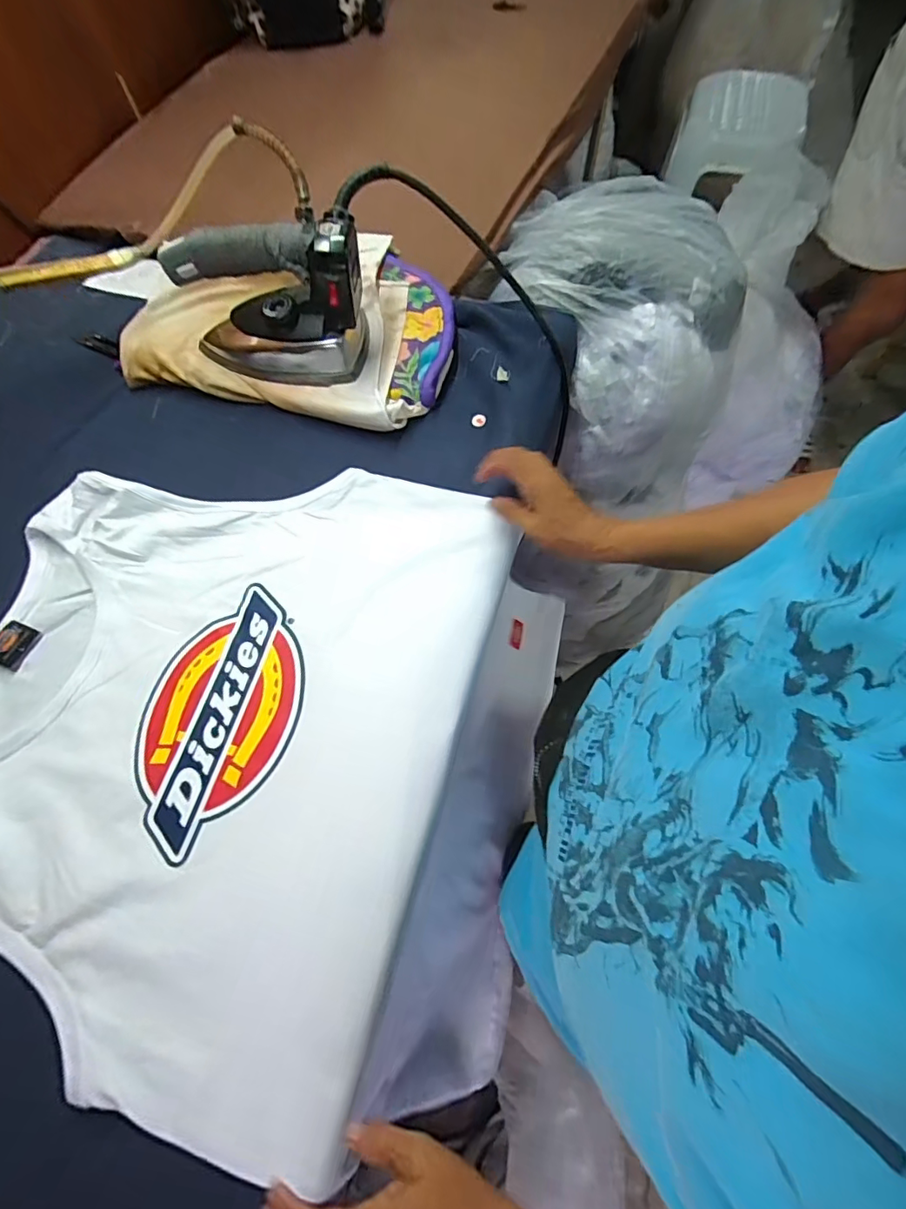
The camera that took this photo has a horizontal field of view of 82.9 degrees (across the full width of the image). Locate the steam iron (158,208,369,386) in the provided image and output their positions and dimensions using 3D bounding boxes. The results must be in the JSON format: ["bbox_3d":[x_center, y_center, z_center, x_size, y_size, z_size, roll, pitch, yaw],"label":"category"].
[{"bbox_3d":[-0.196,-0.328,0.545,0.196,0.131,0.099,11,66,8],"label":"steam iron"}]

